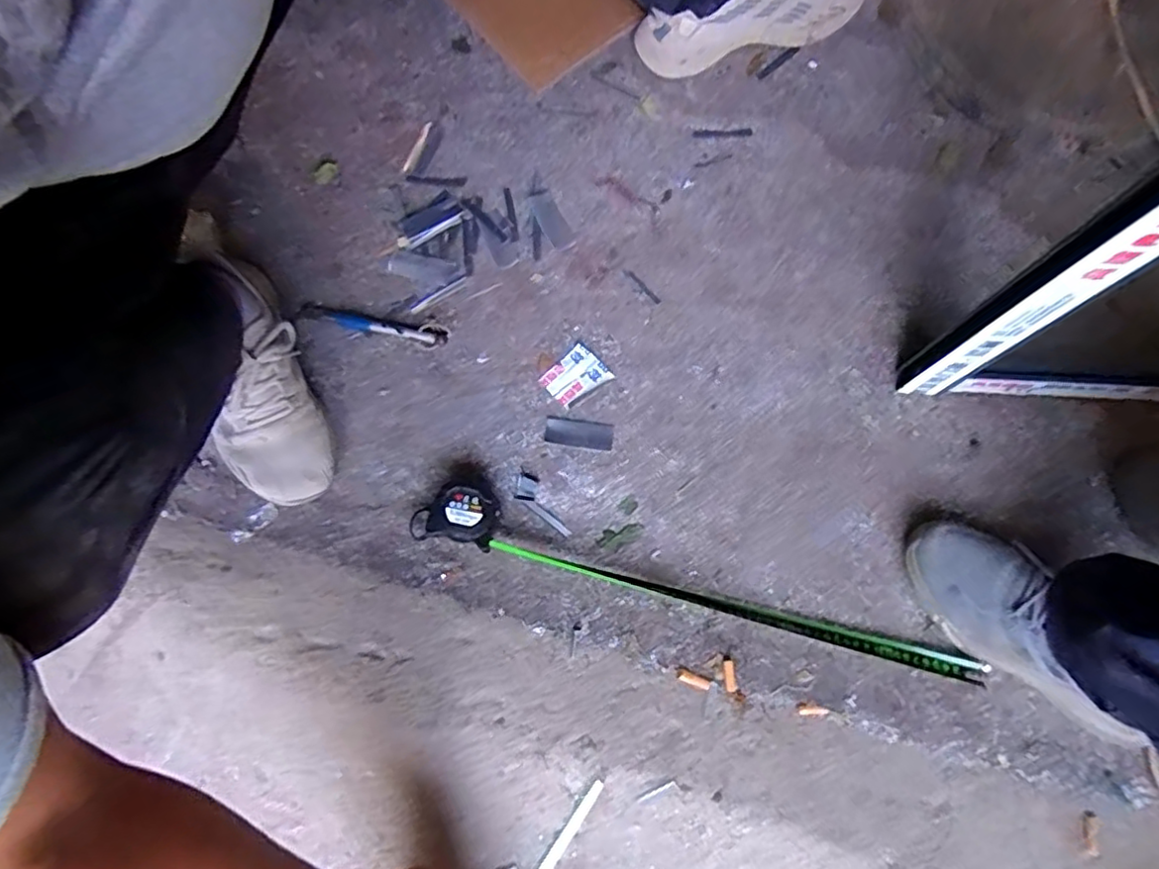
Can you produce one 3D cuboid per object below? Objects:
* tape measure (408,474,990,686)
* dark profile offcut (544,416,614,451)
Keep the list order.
[{"bbox_3d":[0.116,0.146,0.650,0.598,0.047,0.078,15,77,5],"label":"tape measure"},{"bbox_3d":[-0.001,-0.001,0.706,0.076,0.004,0.030,9,76,3],"label":"dark profile offcut"}]

